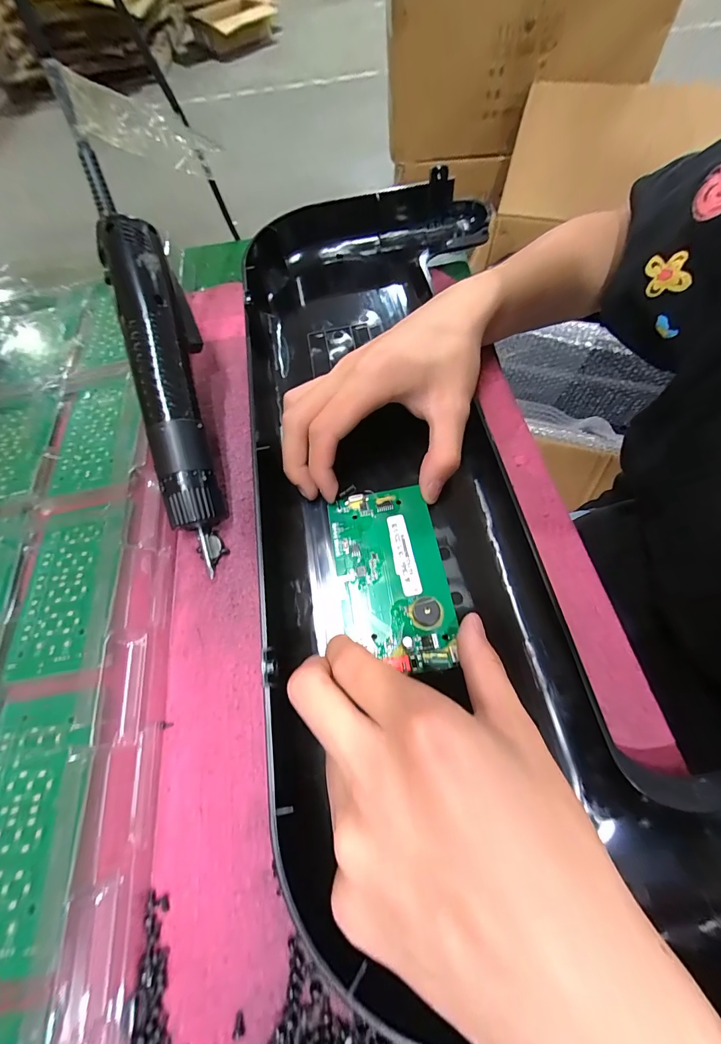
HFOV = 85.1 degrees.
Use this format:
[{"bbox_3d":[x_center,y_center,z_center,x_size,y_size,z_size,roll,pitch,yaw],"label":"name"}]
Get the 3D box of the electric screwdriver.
[{"bbox_3d":[-0.122,-0.097,0.245,0.038,0.033,0.242,-15,88,-3],"label":"electric screwdriver"}]

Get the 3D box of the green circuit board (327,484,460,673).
[{"bbox_3d":[0.017,0.027,0.219,0.059,0.011,0.105,-10,64,-1],"label":"green circuit board"}]

